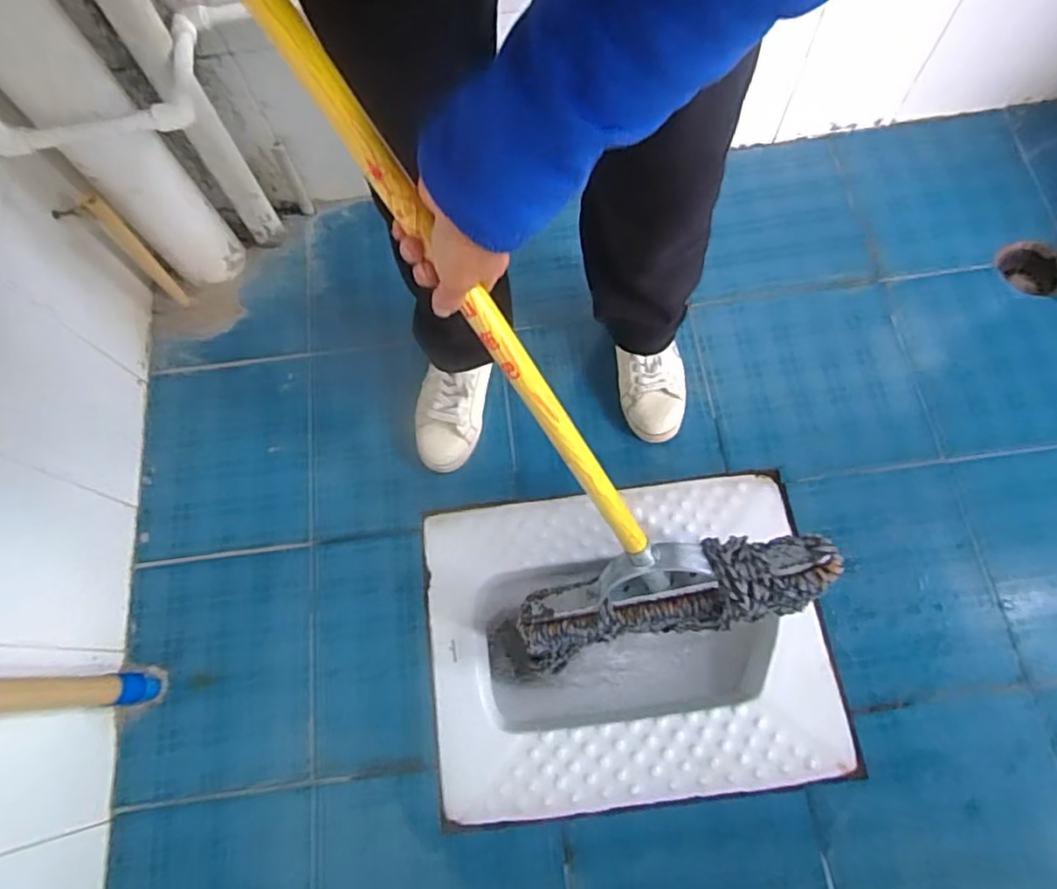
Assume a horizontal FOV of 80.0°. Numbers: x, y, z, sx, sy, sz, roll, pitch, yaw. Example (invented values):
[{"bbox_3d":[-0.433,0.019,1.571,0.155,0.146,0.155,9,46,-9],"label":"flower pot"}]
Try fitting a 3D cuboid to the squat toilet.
[{"bbox_3d":[0.128,0.276,0.893,0.512,0.148,0.397,-8,69,0],"label":"squat toilet"}]

